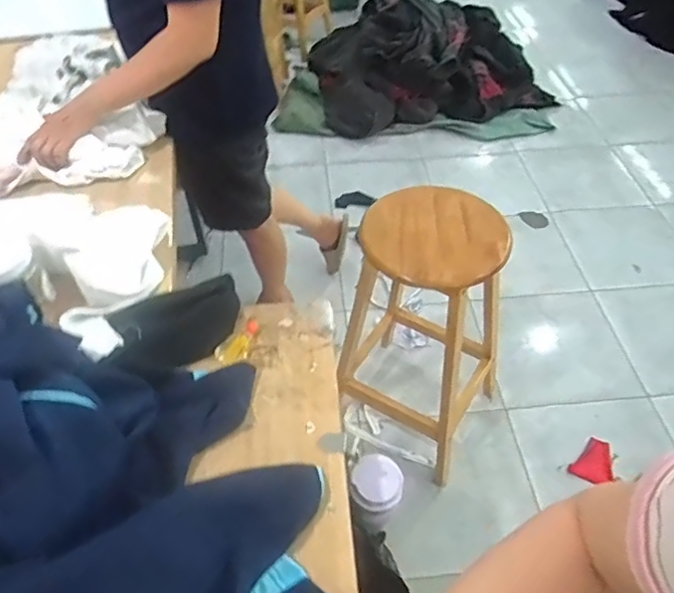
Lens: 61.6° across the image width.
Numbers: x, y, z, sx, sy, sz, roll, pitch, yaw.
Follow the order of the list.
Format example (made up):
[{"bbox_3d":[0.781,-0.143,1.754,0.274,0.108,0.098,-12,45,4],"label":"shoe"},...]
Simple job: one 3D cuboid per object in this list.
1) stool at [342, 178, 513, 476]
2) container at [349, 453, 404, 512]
[{"bbox_3d":[0.186,0.055,1.274,0.345,0.554,0.295,23,52,21],"label":"stool"},{"bbox_3d":[0.047,0.227,0.687,0.062,0.028,0.062,6,60,-10],"label":"container"}]

